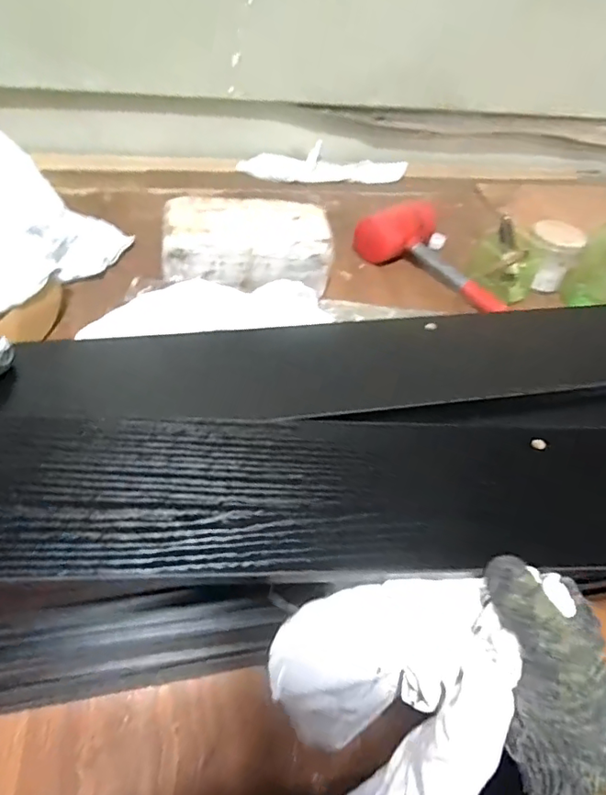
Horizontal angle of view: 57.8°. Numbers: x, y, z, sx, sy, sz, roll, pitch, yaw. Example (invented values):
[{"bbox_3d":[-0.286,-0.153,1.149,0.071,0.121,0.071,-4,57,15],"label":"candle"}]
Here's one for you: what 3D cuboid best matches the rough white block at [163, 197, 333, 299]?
[{"bbox_3d":[-0.073,-0.212,0.763,0.226,0.088,0.093,1,45,-7],"label":"rough white block"}]

